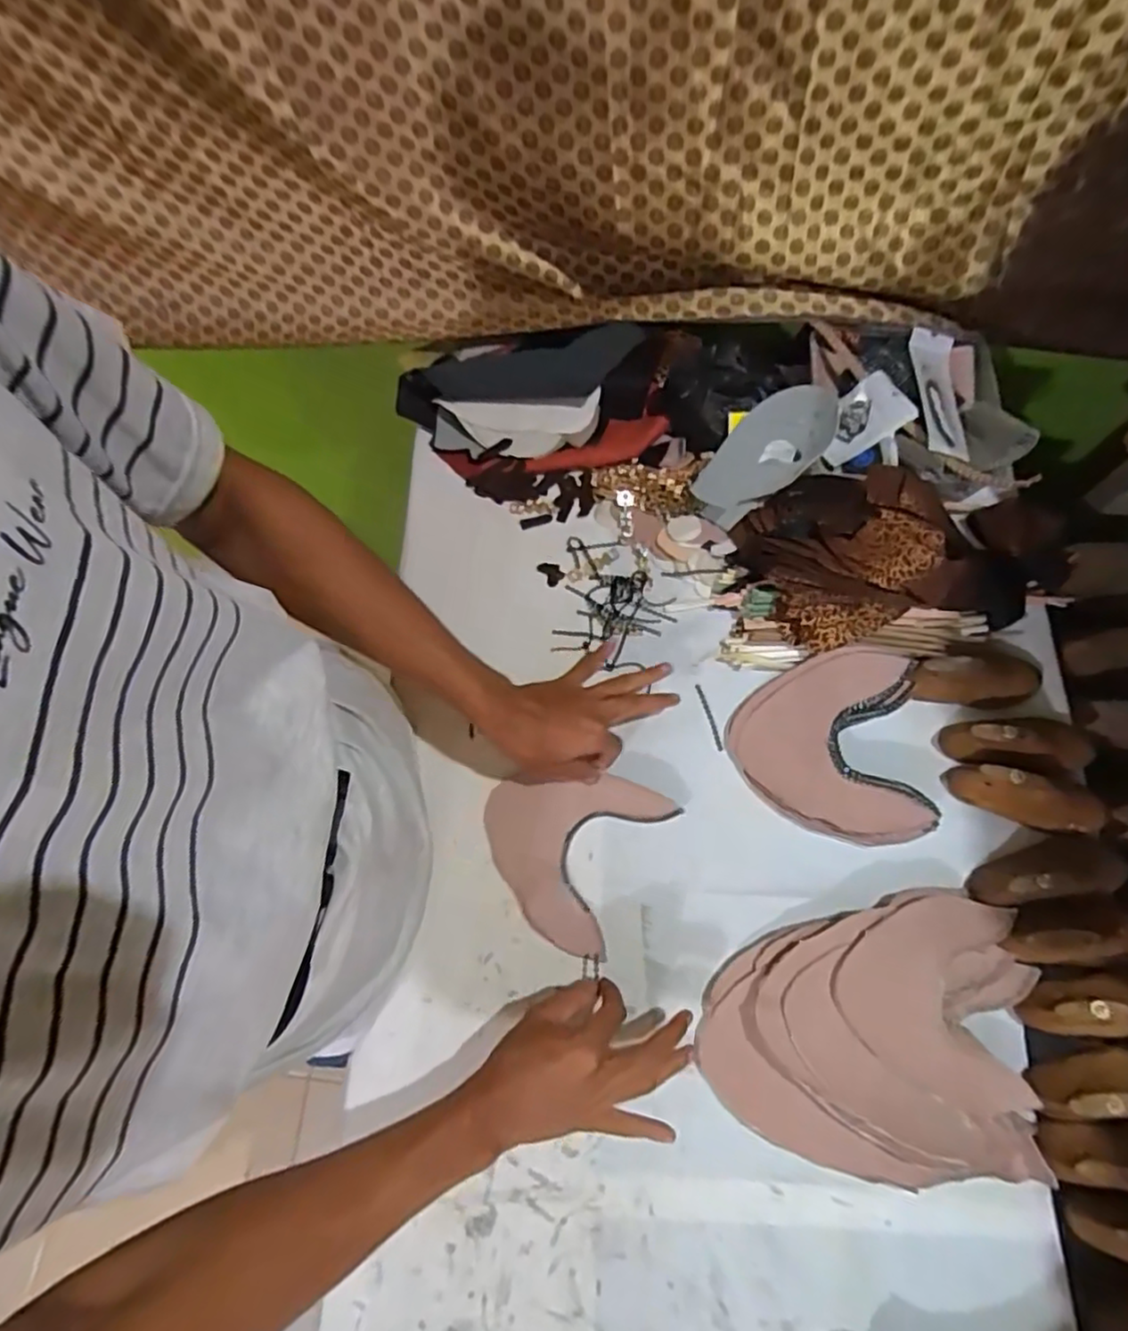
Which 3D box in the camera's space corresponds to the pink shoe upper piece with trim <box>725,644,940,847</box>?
[{"bbox_3d":[0.251,0.075,0.619,0.168,0.054,0.173,0,70,1],"label":"pink shoe upper piece with trim"}]

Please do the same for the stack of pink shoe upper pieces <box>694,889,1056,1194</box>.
[{"bbox_3d":[0.252,0.304,0.540,0.267,0.040,0.204,-2,70,0],"label":"stack of pink shoe upper pieces"}]

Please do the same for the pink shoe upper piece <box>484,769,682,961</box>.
[{"bbox_3d":[-0.001,0.164,0.612,0.157,0.020,0.158,28,73,10],"label":"pink shoe upper piece"}]

